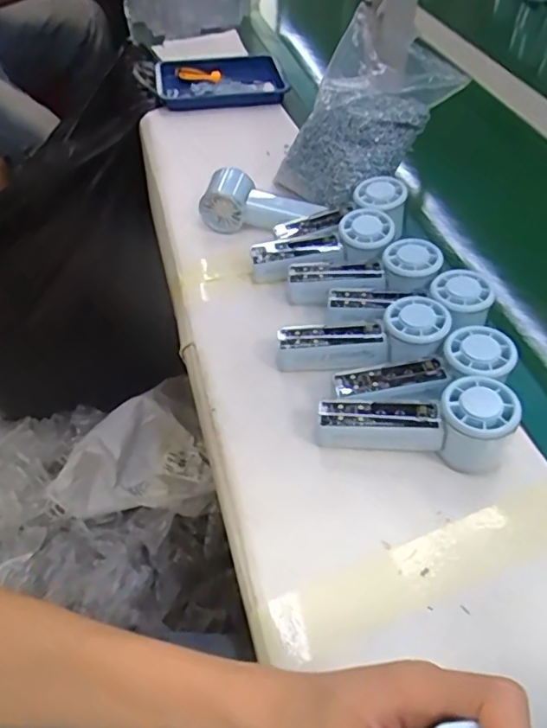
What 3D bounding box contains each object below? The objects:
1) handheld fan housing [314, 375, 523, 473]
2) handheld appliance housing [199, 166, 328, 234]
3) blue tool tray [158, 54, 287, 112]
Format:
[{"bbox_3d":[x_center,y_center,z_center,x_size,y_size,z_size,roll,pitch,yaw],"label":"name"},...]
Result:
[{"bbox_3d":[0.115,0.042,0.462,0.151,0.065,0.057,13,48,11],"label":"handheld fan housing"},{"bbox_3d":[-0.017,-0.185,0.686,0.139,0.063,0.076,1,46,-18],"label":"handheld appliance housing"},{"bbox_3d":[-0.090,-0.472,0.946,0.199,0.031,0.176,-4,47,-6],"label":"blue tool tray"}]

